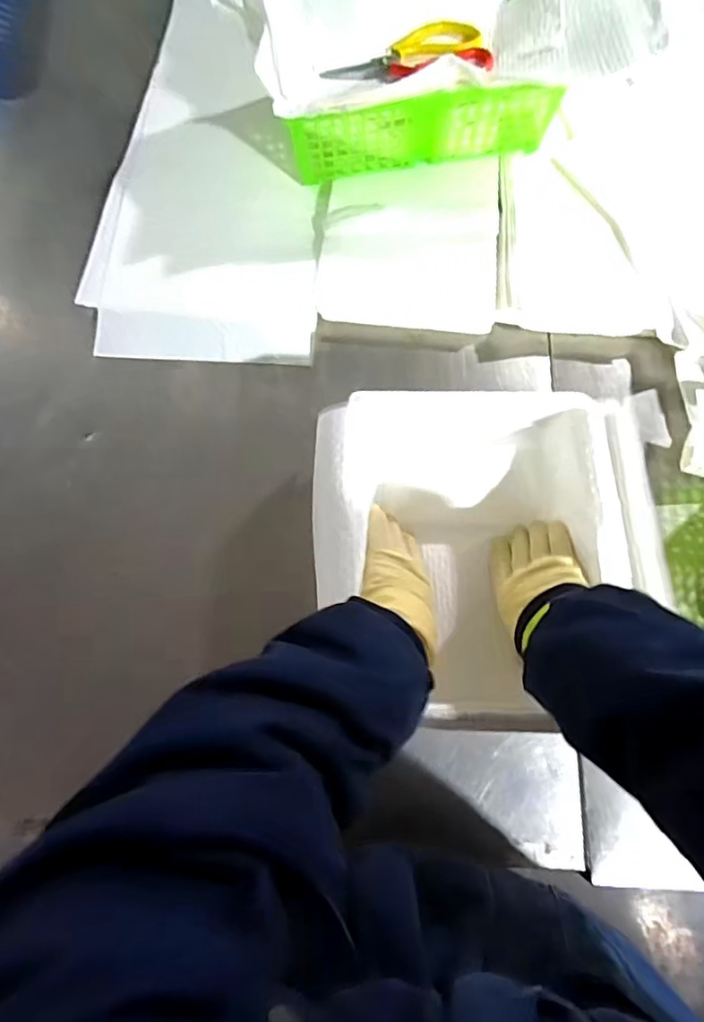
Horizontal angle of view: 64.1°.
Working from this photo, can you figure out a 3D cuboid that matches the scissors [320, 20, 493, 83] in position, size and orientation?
[{"bbox_3d":[0.065,-0.547,0.670,0.195,0.011,0.077,-6,72,-2],"label":"scissors"}]

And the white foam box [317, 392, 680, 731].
[{"bbox_3d":[0.115,0.035,0.523,0.269,0.120,0.301,-2,75,1],"label":"white foam box"}]

